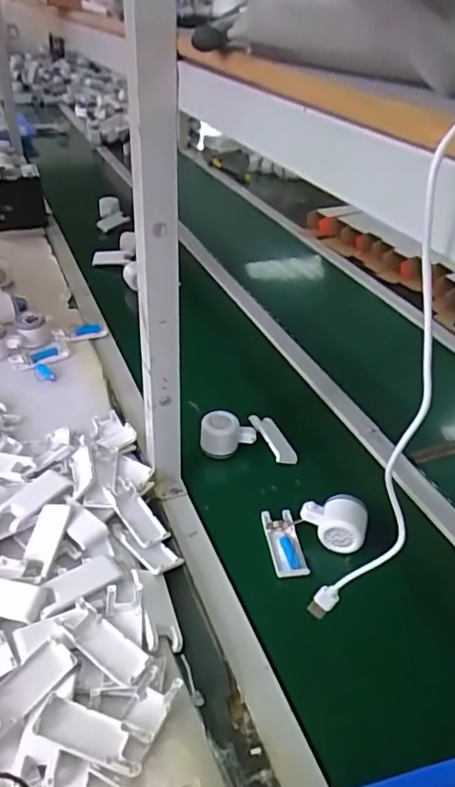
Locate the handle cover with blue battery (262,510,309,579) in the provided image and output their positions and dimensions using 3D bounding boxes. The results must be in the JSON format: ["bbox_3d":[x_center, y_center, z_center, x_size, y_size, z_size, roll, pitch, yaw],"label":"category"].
[{"bbox_3d":[0.076,0.192,0.735,0.046,0.014,0.104,-3,37,-10],"label":"handle cover with blue battery"}]

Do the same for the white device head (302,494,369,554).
[{"bbox_3d":[0.138,0.169,0.737,0.076,0.057,0.054,-3,37,-10],"label":"white device head"}]

